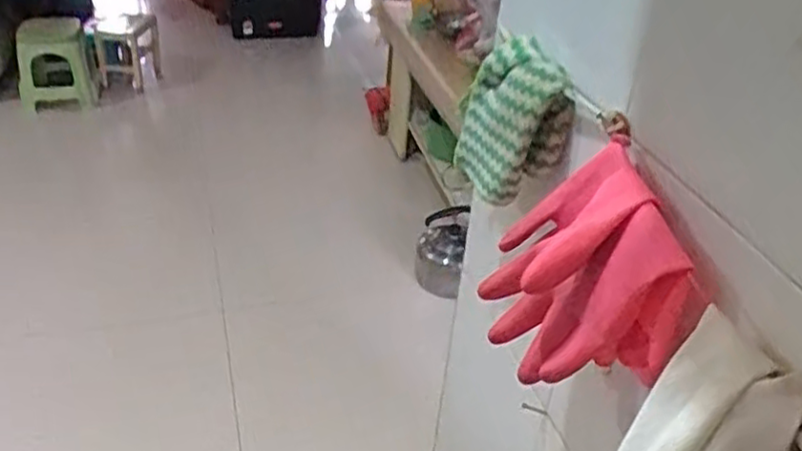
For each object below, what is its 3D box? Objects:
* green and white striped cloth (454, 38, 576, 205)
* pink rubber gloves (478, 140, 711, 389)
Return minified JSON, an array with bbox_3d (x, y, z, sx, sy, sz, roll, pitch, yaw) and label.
[{"bbox_3d":[0.104,-0.097,0.688,0.057,0.139,0.114,-10,37,-19],"label":"green and white striped cloth"},{"bbox_3d":[0.132,0.041,0.543,0.094,0.152,0.157,-4,35,-12],"label":"pink rubber gloves"}]

